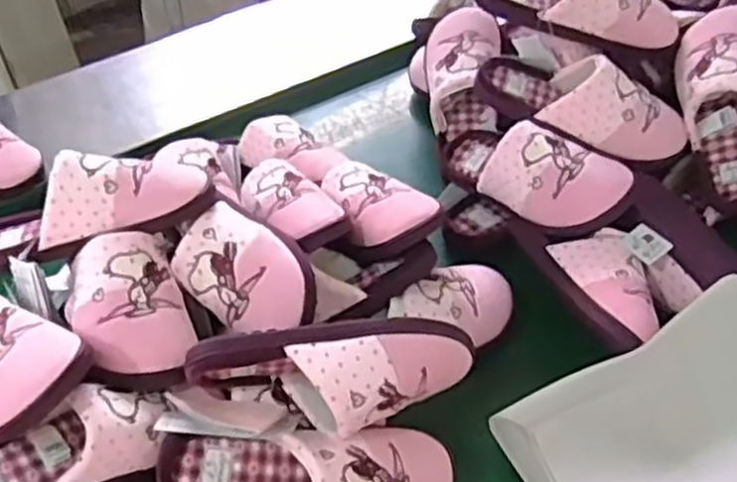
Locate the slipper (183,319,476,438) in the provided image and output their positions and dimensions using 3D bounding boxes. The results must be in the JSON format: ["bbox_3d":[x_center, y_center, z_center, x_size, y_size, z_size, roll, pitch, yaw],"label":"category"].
[{"bbox_3d":[-0.027,0.115,0.624,0.231,0.069,0.073,-7,46,-3],"label":"slipper"}]

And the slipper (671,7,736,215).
[{"bbox_3d":[0.401,-0.161,0.866,0.089,0.095,0.210,-4,81,0],"label":"slipper"}]

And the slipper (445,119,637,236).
[{"bbox_3d":[0.176,-0.084,0.857,0.094,0.102,0.244,-33,36,-26],"label":"slipper"}]

